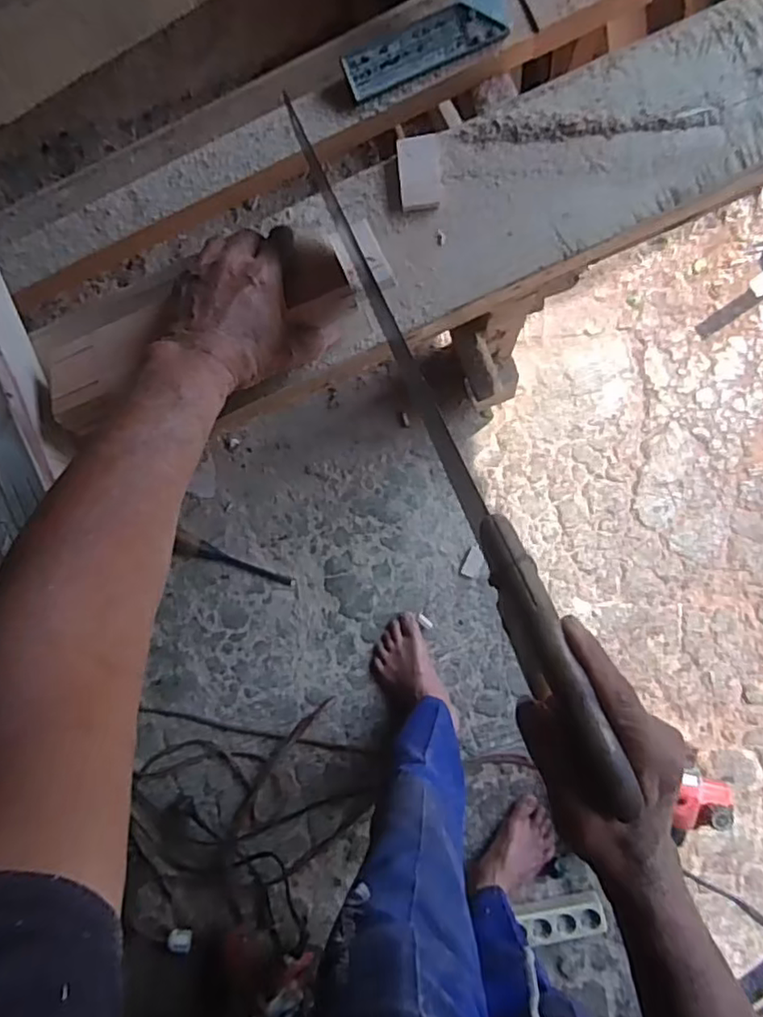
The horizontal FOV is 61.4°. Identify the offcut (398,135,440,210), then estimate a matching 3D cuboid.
[{"bbox_3d":[0.032,-0.273,0.522,0.034,0.014,0.055,-5,87,4],"label":"offcut"}]

